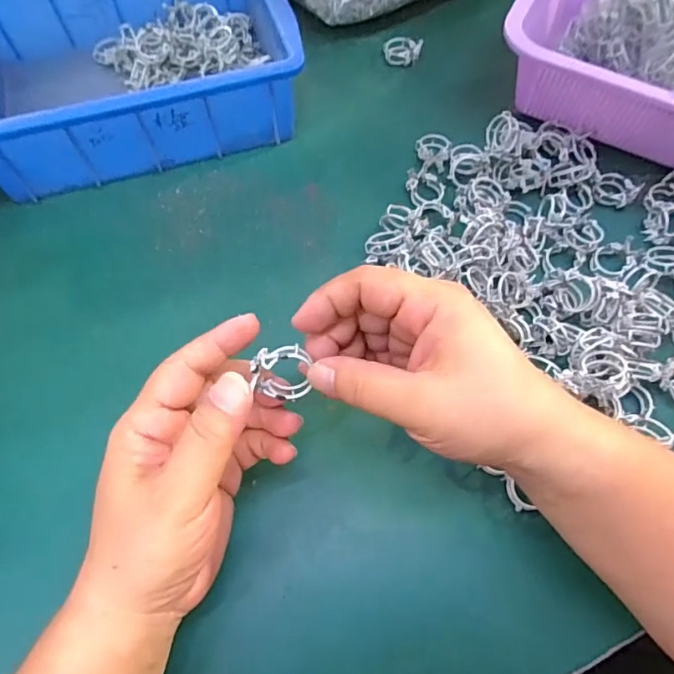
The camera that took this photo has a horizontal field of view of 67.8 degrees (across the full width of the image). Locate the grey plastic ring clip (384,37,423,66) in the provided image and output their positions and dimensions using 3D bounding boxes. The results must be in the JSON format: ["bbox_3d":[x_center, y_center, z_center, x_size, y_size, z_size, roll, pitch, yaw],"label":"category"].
[{"bbox_3d":[0.057,-0.253,0.444,0.031,0.016,0.026,20,67,7],"label":"grey plastic ring clip"}]

